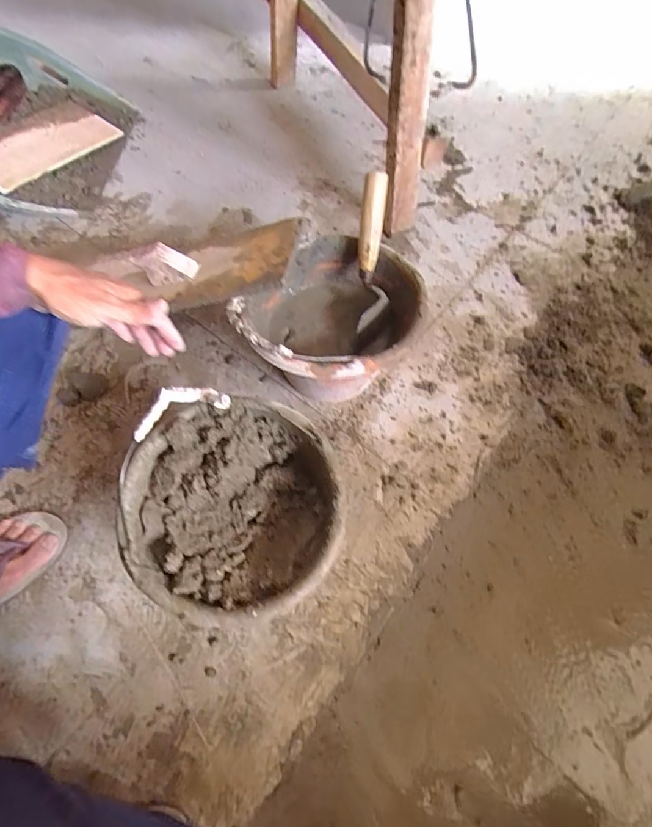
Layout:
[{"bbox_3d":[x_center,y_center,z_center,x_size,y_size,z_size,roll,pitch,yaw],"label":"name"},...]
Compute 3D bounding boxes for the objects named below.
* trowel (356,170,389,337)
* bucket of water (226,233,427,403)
[{"bbox_3d":[0.069,-0.227,0.612,0.043,0.050,0.209,-1,109,-2],"label":"trowel"},{"bbox_3d":[0.010,-0.119,0.657,0.213,0.190,0.238,31,68,12],"label":"bucket of water"}]

